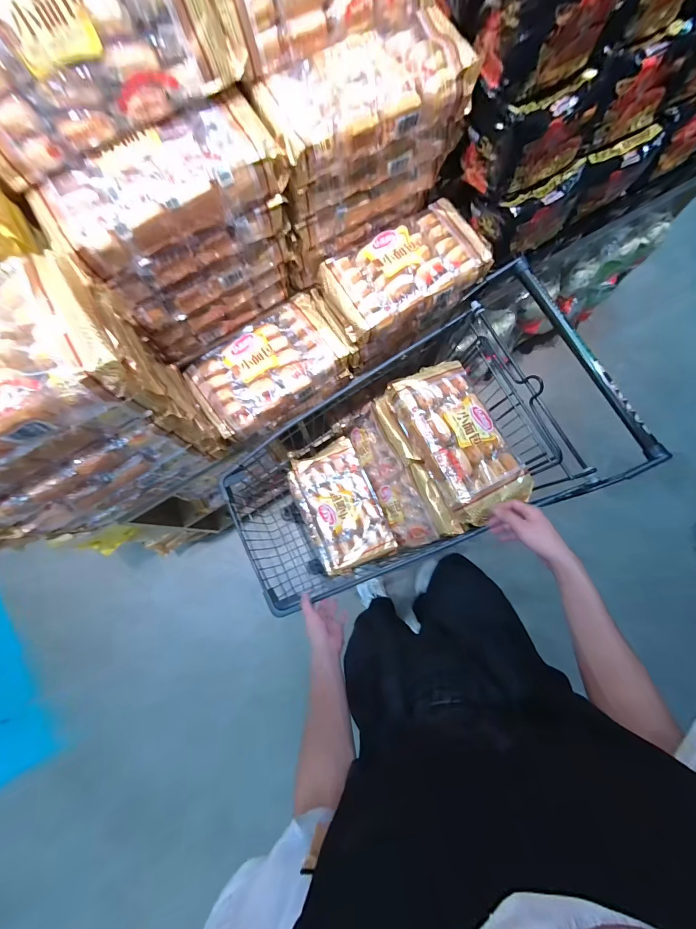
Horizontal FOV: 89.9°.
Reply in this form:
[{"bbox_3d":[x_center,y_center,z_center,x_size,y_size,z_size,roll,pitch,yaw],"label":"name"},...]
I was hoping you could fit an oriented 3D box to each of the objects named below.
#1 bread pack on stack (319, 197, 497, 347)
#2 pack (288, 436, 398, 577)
[{"bbox_3d":[0.121,-0.418,0.769,0.339,0.081,0.185,-29,78,-5],"label":"bread pack on stack"},{"bbox_3d":[-0.028,0.118,0.998,0.215,0.090,0.343,-25,78,-4],"label":"pack"}]

